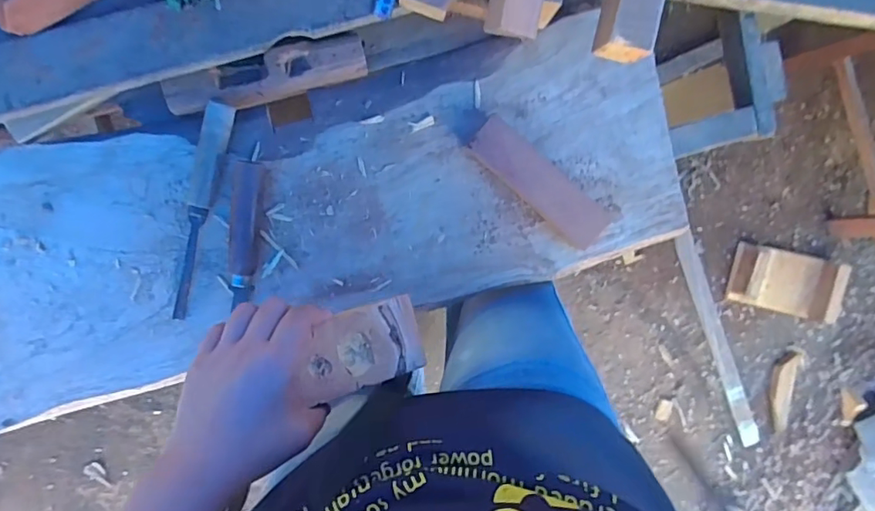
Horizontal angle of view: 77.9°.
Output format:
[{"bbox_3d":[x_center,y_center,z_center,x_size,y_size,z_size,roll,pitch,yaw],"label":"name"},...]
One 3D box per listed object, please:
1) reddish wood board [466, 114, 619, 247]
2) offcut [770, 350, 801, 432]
[{"bbox_3d":[0.118,-0.080,0.624,0.185,0.027,0.056,37,90,-7],"label":"reddish wood board"},{"bbox_3d":[0.874,0.344,1.373,0.070,0.010,0.212,9,96,-4],"label":"offcut"}]

